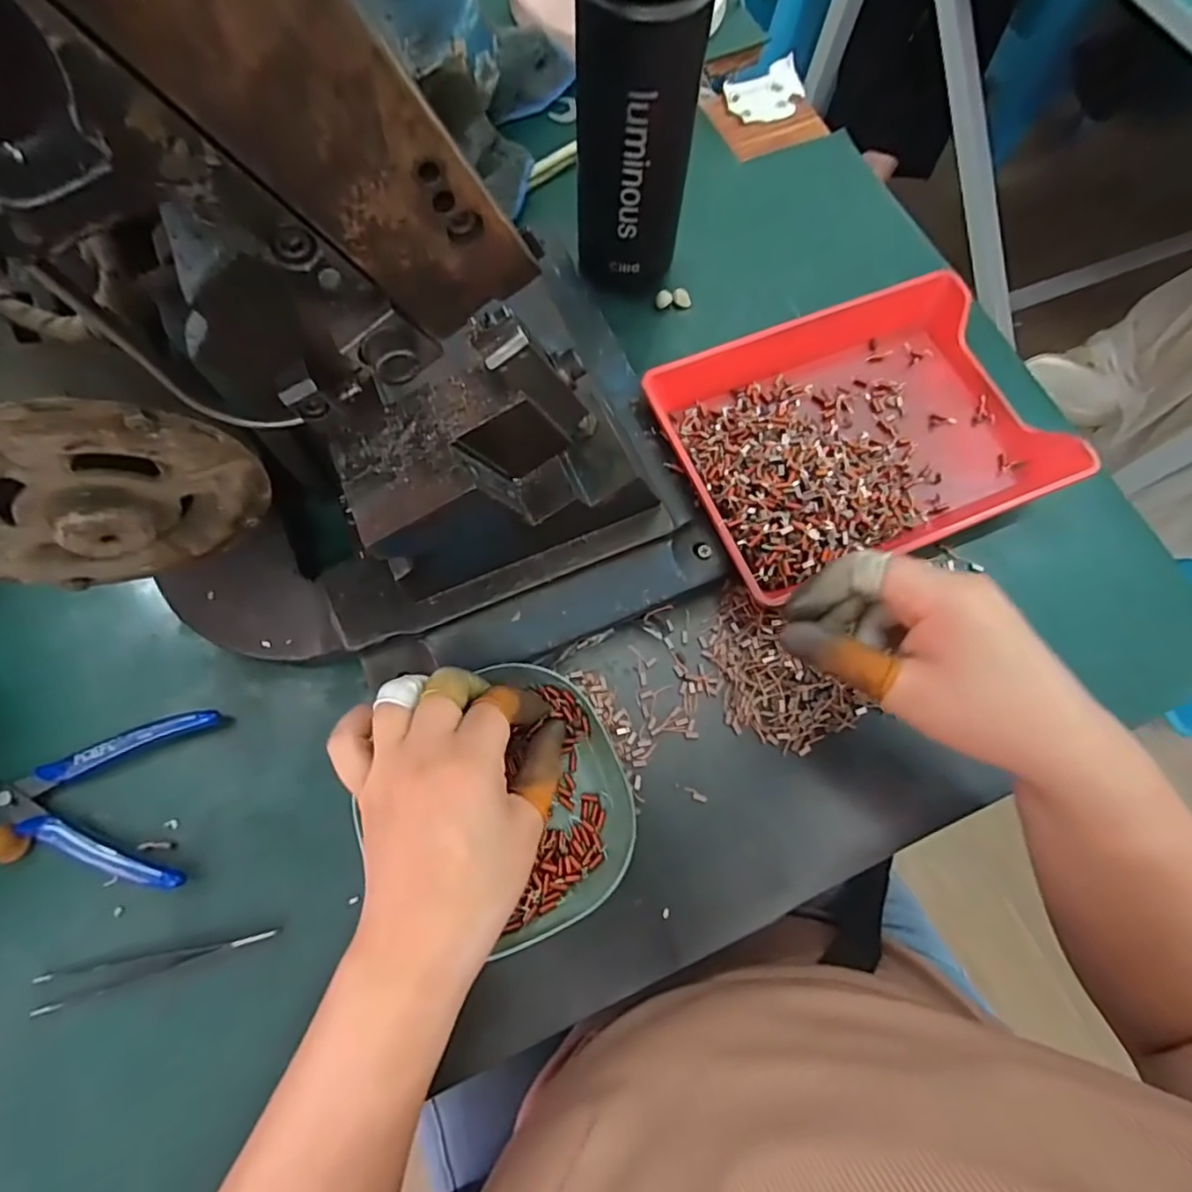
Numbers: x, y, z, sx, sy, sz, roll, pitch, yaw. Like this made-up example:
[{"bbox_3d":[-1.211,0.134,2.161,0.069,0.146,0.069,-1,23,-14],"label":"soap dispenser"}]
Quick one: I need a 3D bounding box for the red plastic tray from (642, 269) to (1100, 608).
[{"bbox_3d":[0.166,-0.115,0.391,0.236,0.035,0.186,-21,74,-10],"label":"red plastic tray"}]

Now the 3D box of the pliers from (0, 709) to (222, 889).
[{"bbox_3d":[-0.270,0.107,0.316,0.111,0.016,0.088,1,72,-3],"label":"pliers"}]

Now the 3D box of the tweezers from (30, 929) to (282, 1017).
[{"bbox_3d":[-0.219,0.183,0.289,0.113,0.012,0.016,-12,74,-6],"label":"tweezers"}]

